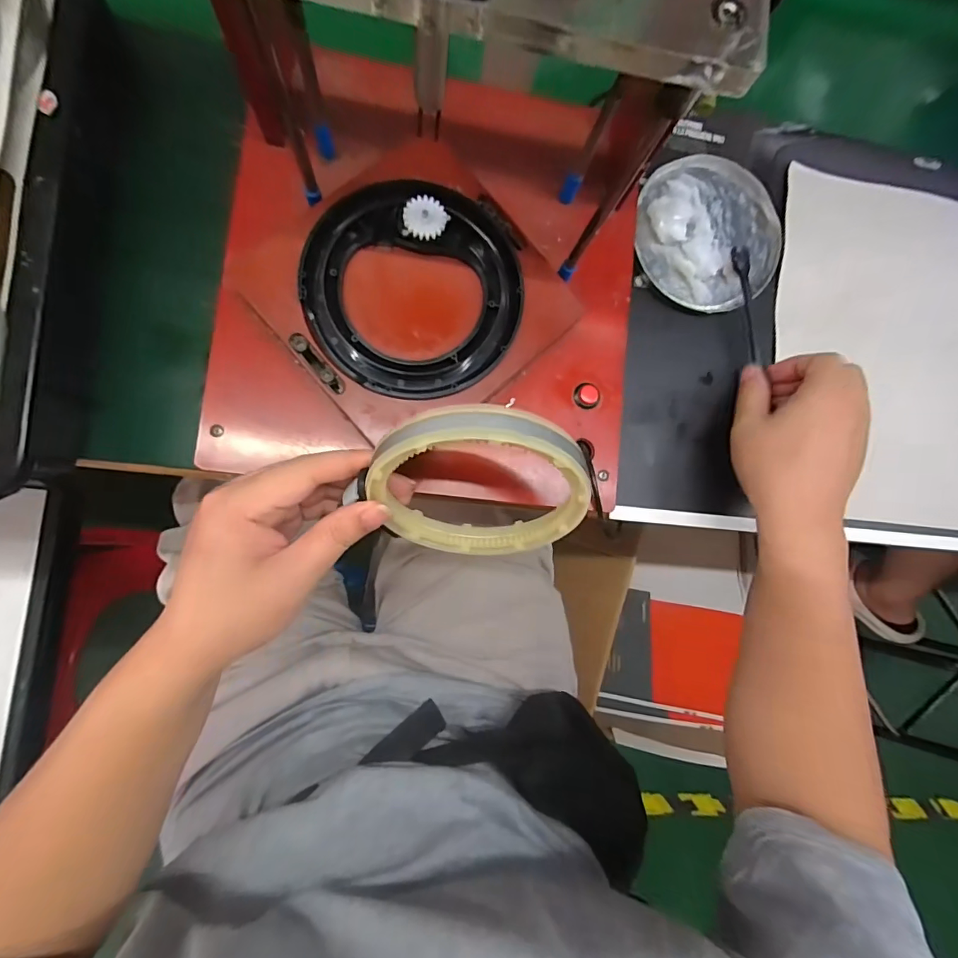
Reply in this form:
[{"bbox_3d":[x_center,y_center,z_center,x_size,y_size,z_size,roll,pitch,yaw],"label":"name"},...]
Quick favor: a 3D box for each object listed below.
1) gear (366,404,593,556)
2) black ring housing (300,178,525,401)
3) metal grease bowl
[{"bbox_3d":[0.000,0.005,0.262,0.117,0.137,0.016,-3,56,9],"label":"gear"},{"bbox_3d":[-0.039,-0.118,0.289,0.130,0.020,0.135,1,85,-8],"label":"black ring housing"},{"bbox_3d":[0.194,-0.211,0.401,0.123,0.021,0.129,1,85,-8],"label":"metal grease bowl"}]

